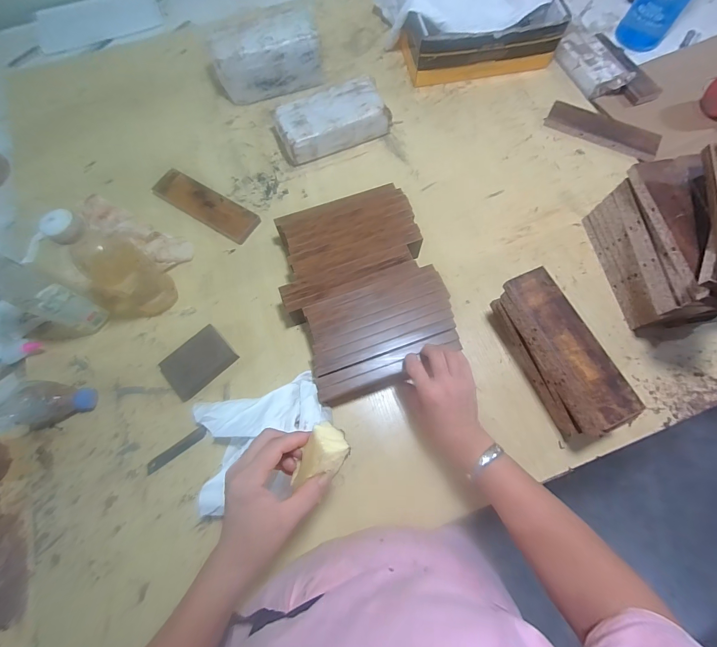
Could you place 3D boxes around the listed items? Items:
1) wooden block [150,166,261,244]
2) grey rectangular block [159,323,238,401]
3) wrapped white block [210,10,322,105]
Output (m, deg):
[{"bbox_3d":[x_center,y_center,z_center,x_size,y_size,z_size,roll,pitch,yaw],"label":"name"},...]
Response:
[{"bbox_3d":[-0.295,-0.227,0.642,0.219,0.021,0.065,30,76,10],"label":"wooden block"},{"bbox_3d":[-0.254,0.063,0.534,0.106,0.020,0.072,-41,76,-10],"label":"grey rectangular block"},{"bbox_3d":[-0.184,-0.534,0.687,0.215,0.112,0.084,-11,73,-2],"label":"wrapped white block"}]

